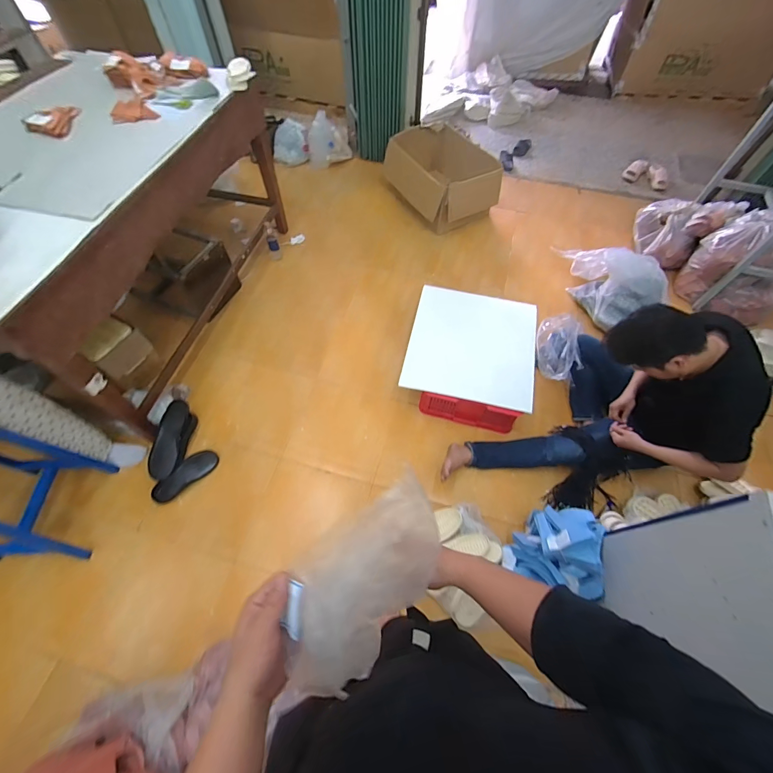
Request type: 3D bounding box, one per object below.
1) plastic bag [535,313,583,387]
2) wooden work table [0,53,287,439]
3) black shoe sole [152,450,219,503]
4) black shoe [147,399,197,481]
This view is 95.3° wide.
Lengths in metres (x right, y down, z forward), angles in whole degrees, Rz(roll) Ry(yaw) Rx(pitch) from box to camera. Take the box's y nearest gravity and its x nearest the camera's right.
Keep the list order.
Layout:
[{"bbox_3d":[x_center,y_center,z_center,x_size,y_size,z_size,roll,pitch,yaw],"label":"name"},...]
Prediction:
[{"bbox_3d":[0.740,-0.171,1.528,0.189,0.251,0.292,4,60,1],"label":"plastic bag"},{"bbox_3d":[-1.070,-0.636,1.432,0.715,0.667,1.357,13,60,6],"label":"wooden work table"},{"bbox_3d":[-0.786,0.343,1.375,0.247,0.041,0.093,-40,68,-21],"label":"black shoe sole"},{"bbox_3d":[-0.859,0.208,1.428,0.114,0.068,0.324,3,60,0],"label":"black shoe"}]

